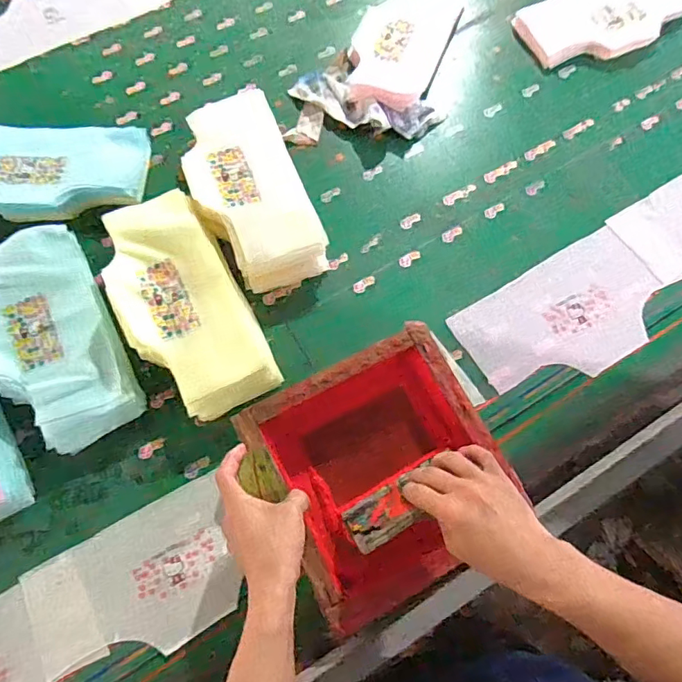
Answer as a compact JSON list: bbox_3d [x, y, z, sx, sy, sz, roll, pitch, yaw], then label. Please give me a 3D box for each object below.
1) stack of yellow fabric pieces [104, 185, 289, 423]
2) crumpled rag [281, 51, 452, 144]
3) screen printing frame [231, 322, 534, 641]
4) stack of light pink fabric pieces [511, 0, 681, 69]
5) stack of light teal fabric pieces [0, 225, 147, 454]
[{"bbox_3d":[-0.200,-0.048,0.628,0.154,0.066,0.295,-28,73,-8],"label":"stack of yellow fabric pieces"},{"bbox_3d":[0.035,-0.396,0.777,0.231,0.033,0.165,-2,70,1],"label":"crumpled rag"},{"bbox_3d":[0.048,0.144,0.557,0.250,0.069,0.252,-29,72,-8],"label":"screen printing frame"},{"bbox_3d":[0.446,-0.549,0.822,0.283,0.024,0.144,-17,71,-4],"label":"stack of light pink fabric pieces"},{"bbox_3d":[-0.375,-0.008,0.634,0.156,0.049,0.302,-28,72,-8],"label":"stack of light teal fabric pieces"}]

